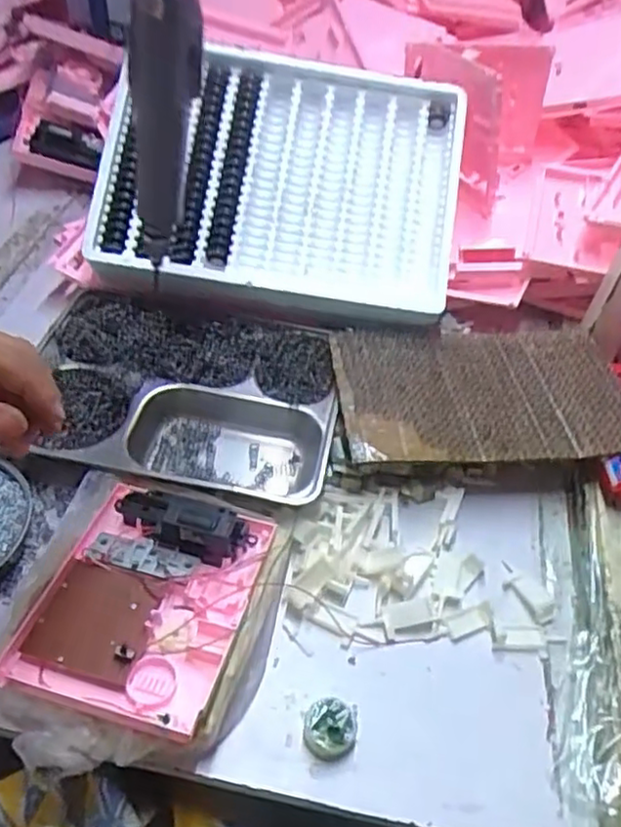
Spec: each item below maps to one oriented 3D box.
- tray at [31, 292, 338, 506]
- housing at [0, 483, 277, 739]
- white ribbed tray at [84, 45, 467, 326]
[{"bbox_3d":[-0.112,-0.013,0.601,0.263,0.058,0.201,10,47,2],"label":"tray"},{"bbox_3d":[-0.112,0.118,0.447,0.132,0.033,0.159,15,48,7],"label":"housing"},{"bbox_3d":[-0.026,-0.233,0.656,0.344,0.043,0.263,9,82,-7],"label":"white ribbed tray"}]

